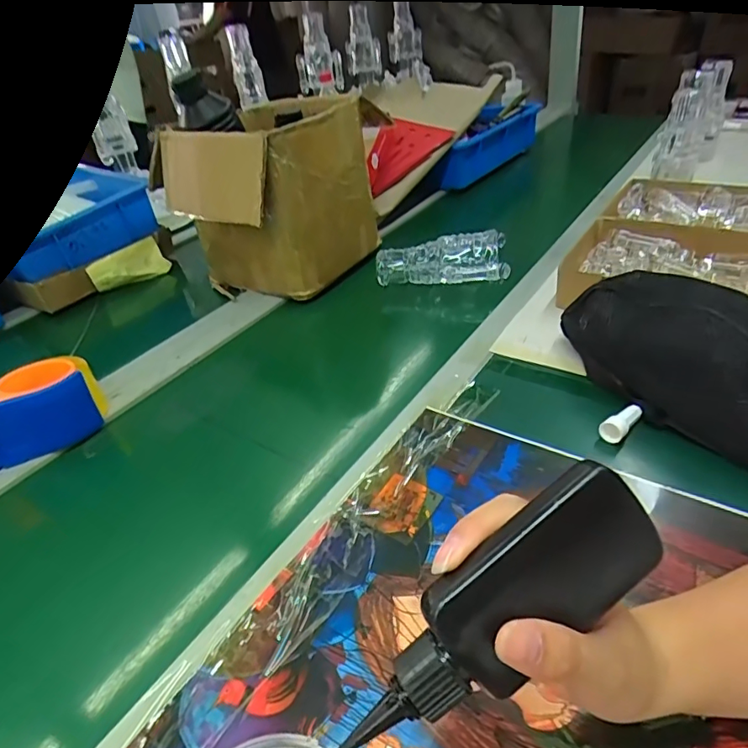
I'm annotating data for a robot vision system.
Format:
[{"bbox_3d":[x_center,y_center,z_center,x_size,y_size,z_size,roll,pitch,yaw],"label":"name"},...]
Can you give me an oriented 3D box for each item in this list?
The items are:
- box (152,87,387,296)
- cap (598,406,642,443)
[{"bbox_3d":[-0.156,-0.289,0.827,0.278,0.229,0.280,19,44,30],"label":"box"},{"bbox_3d":[0.233,0.045,0.481,0.046,0.020,0.018,-25,40,-23],"label":"cap"}]

